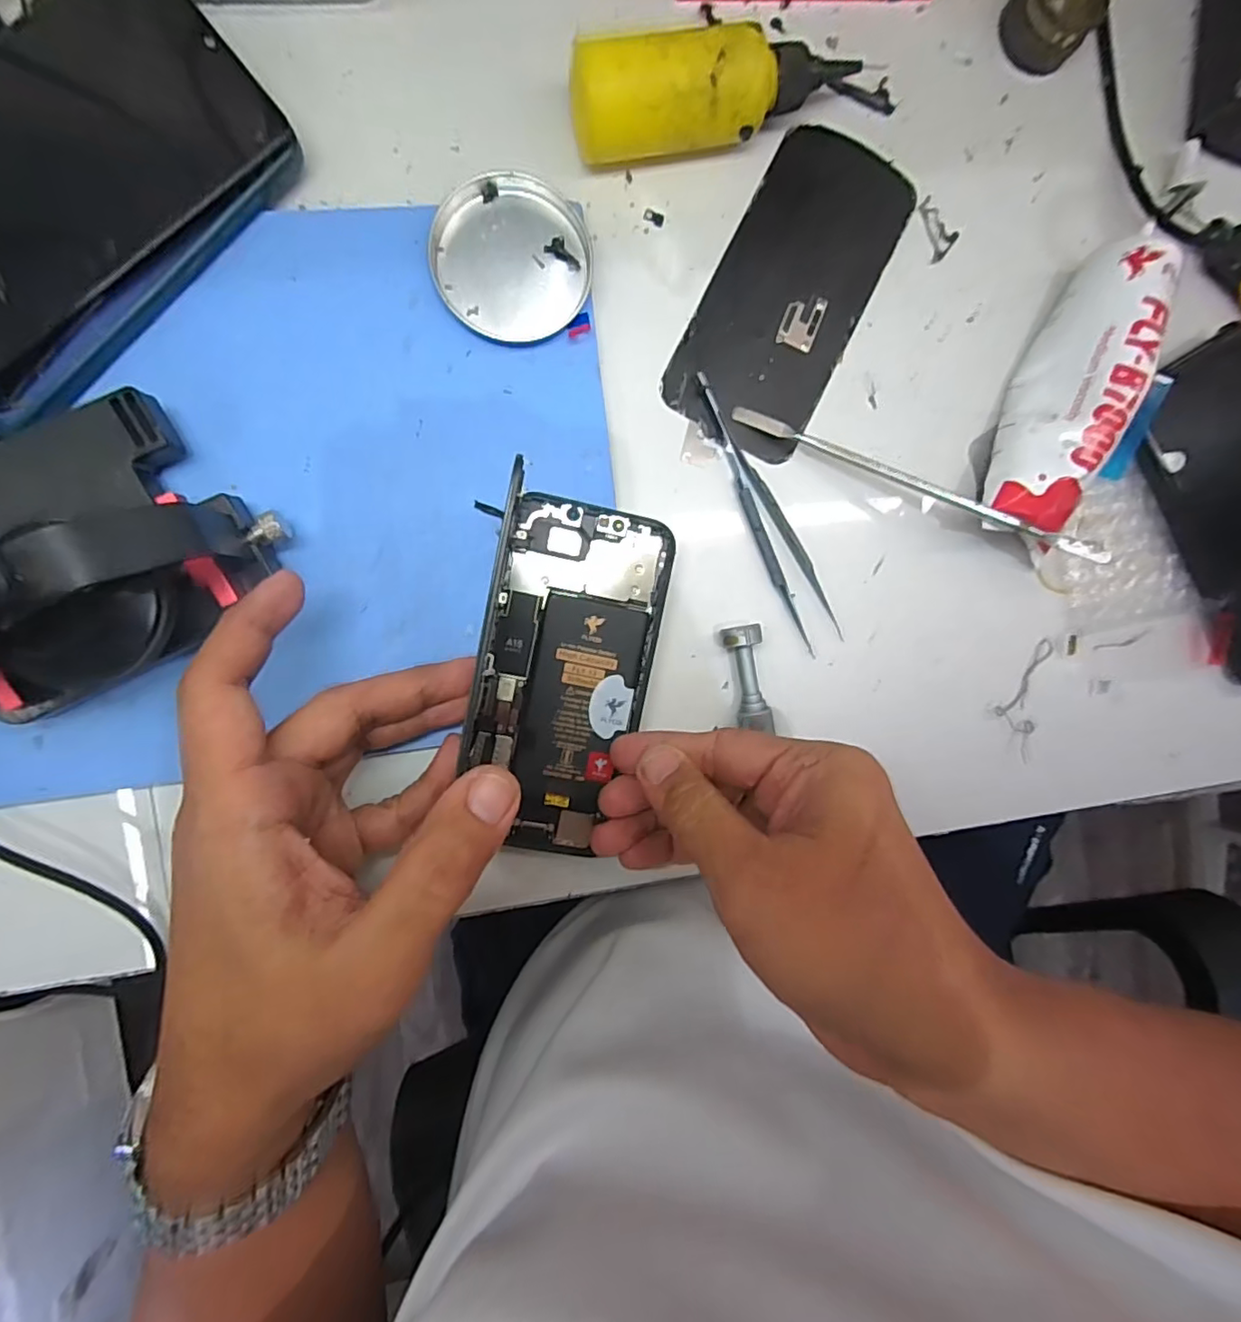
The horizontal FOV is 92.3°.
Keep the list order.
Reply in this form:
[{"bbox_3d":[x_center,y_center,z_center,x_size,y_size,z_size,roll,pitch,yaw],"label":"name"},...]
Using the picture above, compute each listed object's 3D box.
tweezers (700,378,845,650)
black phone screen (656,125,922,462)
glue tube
[{"bbox_3d":[0.064,-0.065,0.270,0.019,0.008,0.130,-31,95,-5],"label":"tweezers"},{"bbox_3d":[0.078,-0.168,0.270,0.068,0.006,0.146,27,89,-7],"label":"black phone screen"},{"bbox_3d":[0.206,-0.121,0.269,0.044,0.038,0.137,24,89,-7],"label":"glue tube"}]

